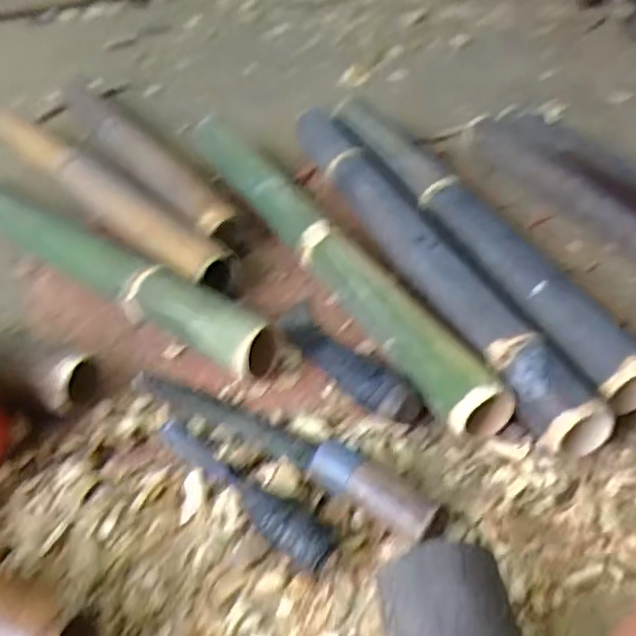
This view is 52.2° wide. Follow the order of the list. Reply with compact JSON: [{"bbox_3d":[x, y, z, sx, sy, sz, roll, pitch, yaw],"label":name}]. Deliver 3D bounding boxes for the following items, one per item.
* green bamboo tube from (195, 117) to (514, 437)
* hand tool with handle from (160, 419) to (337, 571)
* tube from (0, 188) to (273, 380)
[{"bbox_3d":[-0.006,-0.094,0.758,0.057,0.063,0.636,-20,44,-19],"label":"green bamboo tube"},{"bbox_3d":[-0.060,0.132,0.520,0.038,0.031,0.194,-35,50,-31],"label":"hand tool with handle"},{"bbox_3d":[-0.306,-0.089,0.769,0.660,0.064,0.063,26,49,29],"label":"tube"}]

